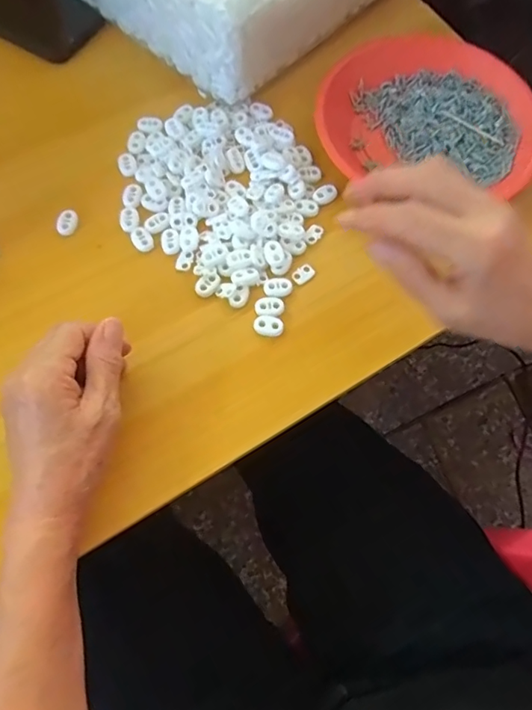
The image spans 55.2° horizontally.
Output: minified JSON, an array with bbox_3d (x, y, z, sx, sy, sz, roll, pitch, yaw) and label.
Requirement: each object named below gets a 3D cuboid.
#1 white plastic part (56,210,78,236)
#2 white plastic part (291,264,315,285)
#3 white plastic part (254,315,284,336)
[{"bbox_3d":[-0.163,-0.109,0.418,0.015,0.008,0.022,4,68,0],"label":"white plastic part"},{"bbox_3d":[0.030,-0.065,0.411,0.019,0.004,0.013,-34,73,-14],"label":"white plastic part"},{"bbox_3d":[0.002,-0.023,0.389,0.023,0.004,0.016,4,68,0],"label":"white plastic part"}]

